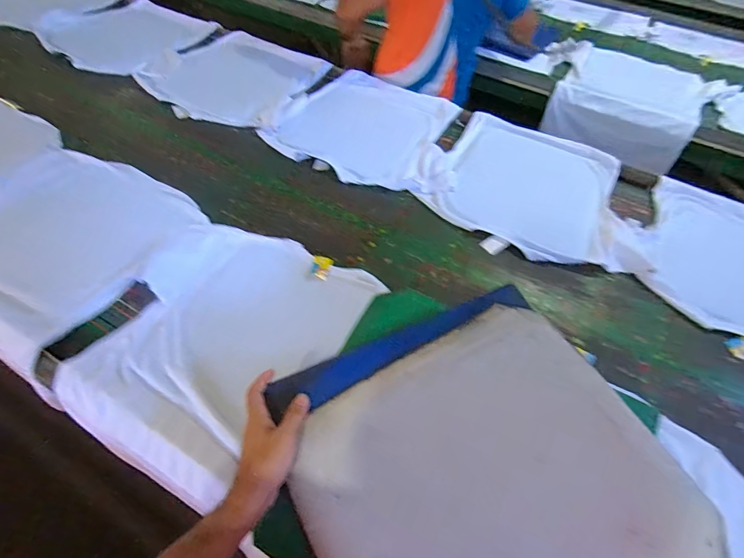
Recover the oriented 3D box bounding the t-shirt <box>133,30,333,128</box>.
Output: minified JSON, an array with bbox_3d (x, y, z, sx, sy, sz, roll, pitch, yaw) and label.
[{"bbox_3d":[-0.484,-0.725,1.438,0.547,0.031,0.529,20,48,12],"label":"t-shirt"}]

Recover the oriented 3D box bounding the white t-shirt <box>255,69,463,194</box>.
[{"bbox_3d":[0.001,-0.473,1.268,0.576,0.031,0.459,21,61,11],"label":"white t-shirt"}]

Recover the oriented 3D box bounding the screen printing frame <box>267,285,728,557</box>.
[{"bbox_3d":[0.127,0.233,0.475,0.387,0.027,0.415,-28,65,-9],"label":"screen printing frame"}]

